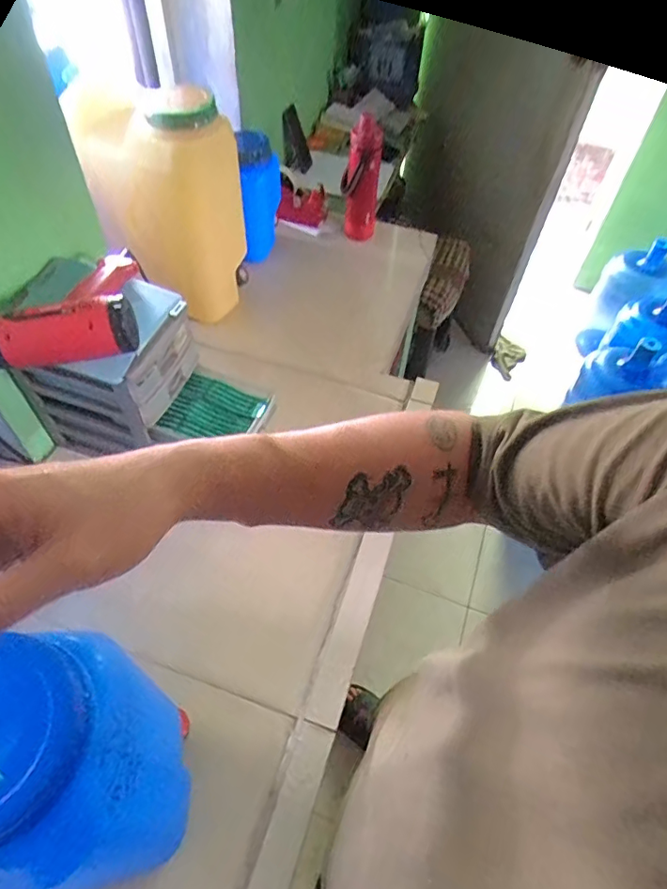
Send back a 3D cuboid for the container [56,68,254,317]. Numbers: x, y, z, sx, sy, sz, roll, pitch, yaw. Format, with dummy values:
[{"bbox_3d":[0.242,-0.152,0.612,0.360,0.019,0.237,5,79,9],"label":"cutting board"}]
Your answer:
[{"bbox_3d":[-0.321,-0.450,0.997,0.265,0.367,0.150,20,55,11],"label":"container"}]

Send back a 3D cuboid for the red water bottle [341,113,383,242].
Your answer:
[{"bbox_3d":[0.064,-0.604,1.237,0.086,0.286,0.114,4,53,-1],"label":"red water bottle"}]

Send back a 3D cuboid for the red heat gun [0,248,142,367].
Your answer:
[{"bbox_3d":[-0.393,-0.186,0.681,0.258,0.065,0.199,-8,54,-9],"label":"red heat gun"}]

